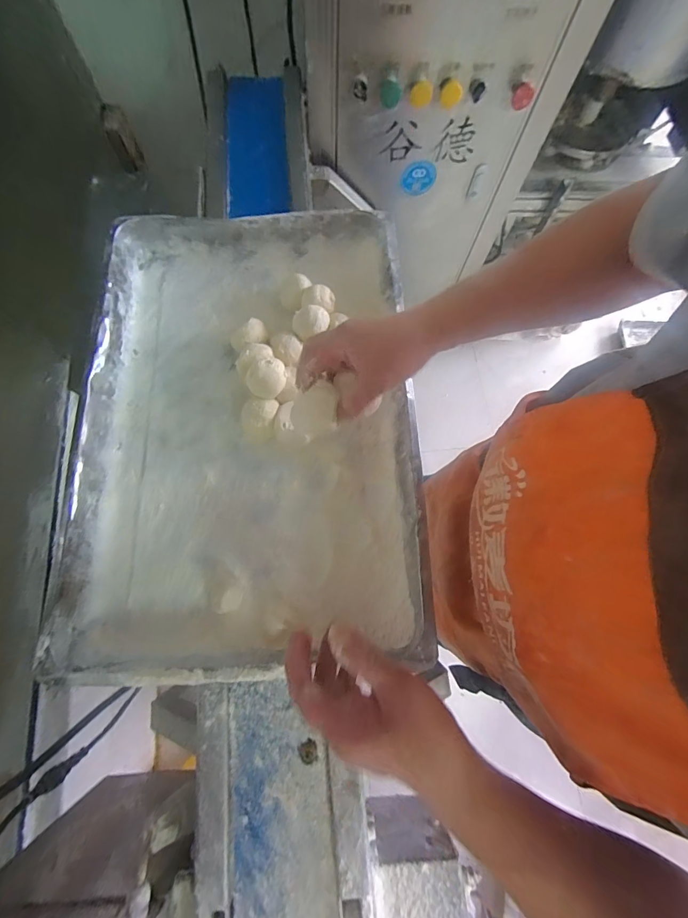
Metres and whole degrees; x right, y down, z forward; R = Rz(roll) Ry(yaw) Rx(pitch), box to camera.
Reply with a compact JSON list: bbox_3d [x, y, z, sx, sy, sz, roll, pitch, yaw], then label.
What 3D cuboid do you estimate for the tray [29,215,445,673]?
[{"bbox_3d":[-0.113,-0.061,0.468,0.382,0.060,0.561,-2,73,-3],"label":"tray"}]

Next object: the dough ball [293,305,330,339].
[{"bbox_3d":[-0.044,-0.177,0.500,0.050,0.037,0.042,-39,78,-12],"label":"dough ball"}]

